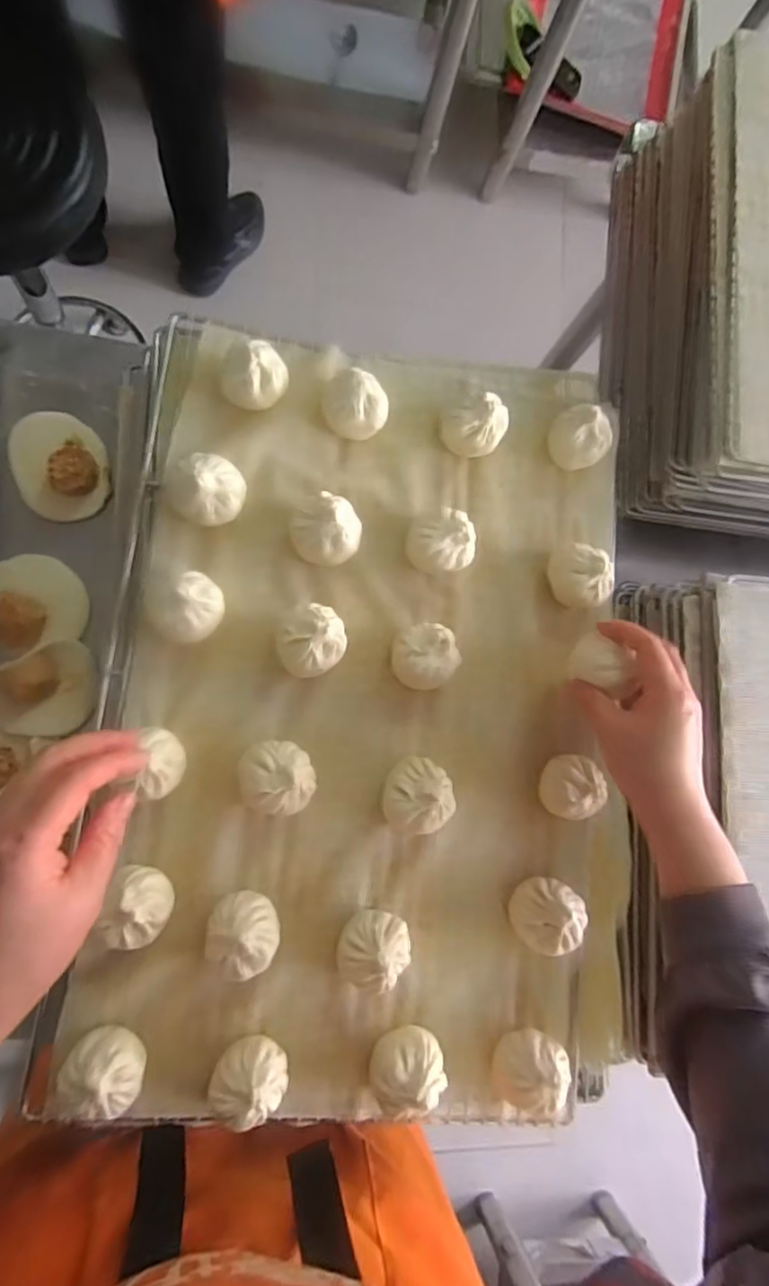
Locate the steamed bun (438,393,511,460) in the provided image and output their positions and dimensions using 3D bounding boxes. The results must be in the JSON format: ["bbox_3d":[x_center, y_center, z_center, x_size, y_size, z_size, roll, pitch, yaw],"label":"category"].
[{"bbox_3d":[0.075,-0.179,0.522,0.050,0.039,0.047,-25,88,-14],"label":"steamed bun"}]

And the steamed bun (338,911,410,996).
[{"bbox_3d":[-0.007,0.220,0.452,0.052,0.050,0.052,-4,83,-12],"label":"steamed bun"}]

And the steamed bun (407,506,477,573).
[{"bbox_3d":[0.046,-0.083,0.509,0.051,0.047,0.048,1,83,-11],"label":"steamed bun"}]

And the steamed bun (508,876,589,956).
[{"bbox_3d":[0.122,0.207,0.486,0.046,0.051,0.054,31,78,-6],"label":"steamed bun"}]

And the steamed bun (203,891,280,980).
[{"bbox_3d":[-0.096,0.198,0.434,0.047,0.053,0.047,1,83,-11],"label":"steamed bun"}]

